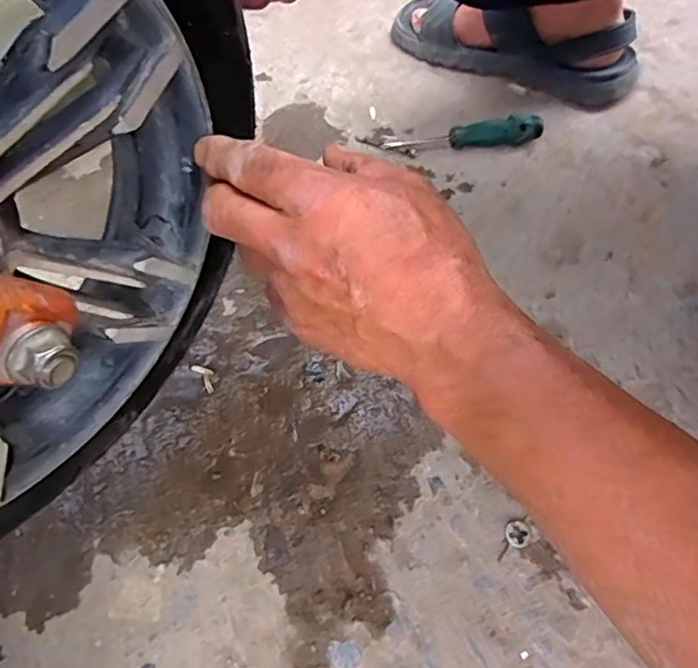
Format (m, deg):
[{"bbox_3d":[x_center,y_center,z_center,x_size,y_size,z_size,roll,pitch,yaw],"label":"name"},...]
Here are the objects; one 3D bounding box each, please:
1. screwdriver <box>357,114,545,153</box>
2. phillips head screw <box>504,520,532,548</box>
[{"bbox_3d":[0.109,-0.208,0.606,0.188,0.025,0.024,-2,62,2],"label":"screwdriver"},{"bbox_3d":[0.124,0.147,0.420,0.018,0.007,0.019,-24,63,-9],"label":"phillips head screw"}]

